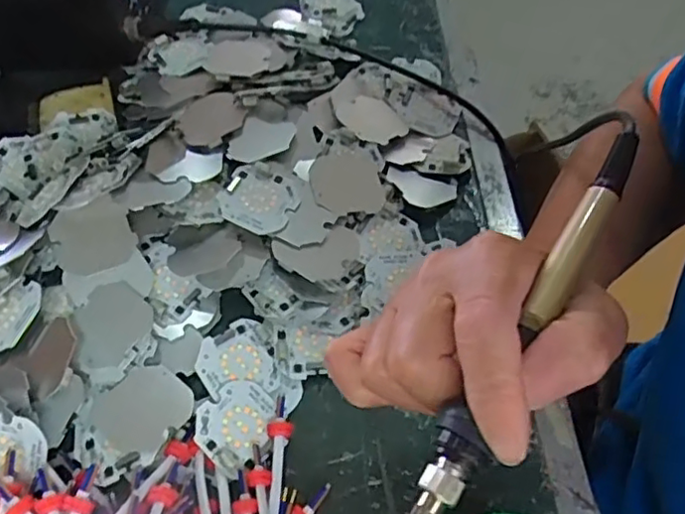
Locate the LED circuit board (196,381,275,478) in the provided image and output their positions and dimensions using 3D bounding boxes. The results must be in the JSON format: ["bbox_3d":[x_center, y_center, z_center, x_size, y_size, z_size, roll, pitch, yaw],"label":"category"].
[{"bbox_3d":[-0.059,0.089,0.343,0.037,0.007,0.047,28,63,17],"label":"LED circuit board"}]

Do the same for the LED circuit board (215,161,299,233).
[{"bbox_3d":[-0.052,-0.039,0.396,0.045,0.009,0.048,22,62,14],"label":"LED circuit board"}]

